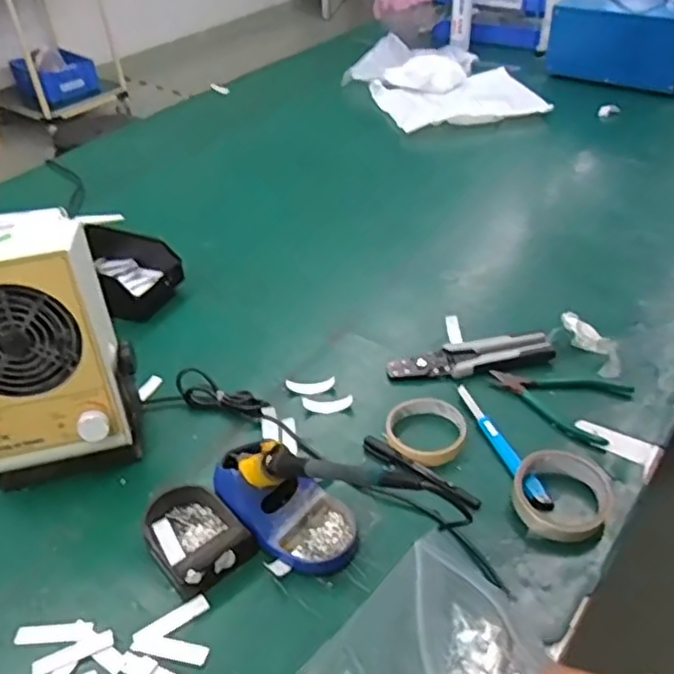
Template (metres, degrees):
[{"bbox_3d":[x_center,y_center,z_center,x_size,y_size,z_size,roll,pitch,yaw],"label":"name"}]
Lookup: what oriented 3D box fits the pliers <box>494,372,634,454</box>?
[{"bbox_3d":[0.250,0.063,0.749,0.141,0.010,0.106,22,46,28],"label":"pliers"}]

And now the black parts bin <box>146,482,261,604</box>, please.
[{"bbox_3d":[-0.134,0.185,0.616,0.079,0.035,0.106,-32,47,-30],"label":"black parts bin"}]

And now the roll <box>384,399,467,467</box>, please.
[{"bbox_3d":[0.094,0.099,0.711,0.085,0.023,0.082,-2,39,2],"label":"roll"}]

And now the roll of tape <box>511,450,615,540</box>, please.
[{"bbox_3d":[0.215,0.153,0.630,0.091,0.032,0.093,-2,39,2],"label":"roll of tape"}]

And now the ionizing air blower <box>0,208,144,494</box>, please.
[{"bbox_3d":[-0.292,0.023,0.659,0.151,0.249,0.136,-9,40,-6],"label":"ionizing air blower"}]

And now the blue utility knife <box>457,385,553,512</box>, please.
[{"bbox_3d":[0.173,0.113,0.696,0.020,0.015,0.171,-15,41,-14],"label":"blue utility knife"}]

